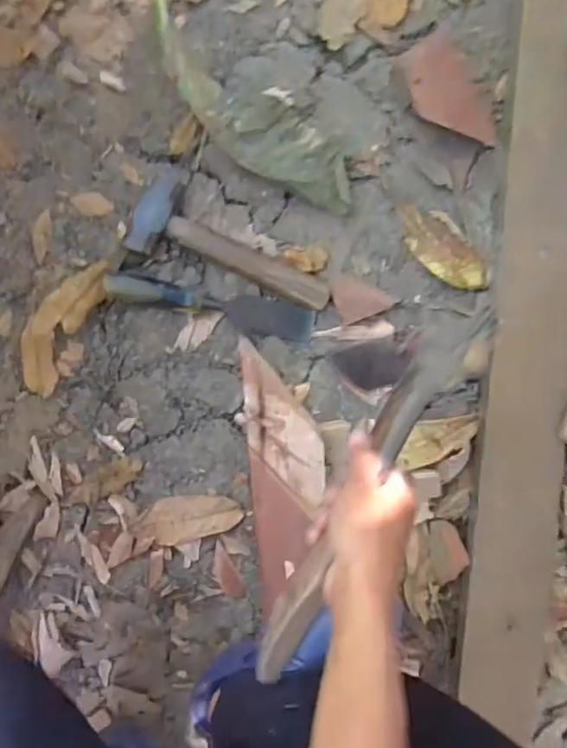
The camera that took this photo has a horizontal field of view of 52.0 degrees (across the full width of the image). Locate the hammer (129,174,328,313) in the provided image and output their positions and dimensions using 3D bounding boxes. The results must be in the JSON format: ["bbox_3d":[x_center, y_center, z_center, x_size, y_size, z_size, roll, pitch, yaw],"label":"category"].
[{"bbox_3d":[-0.053,-0.141,0.663,0.228,0.042,0.086,23,93,-3],"label":"hammer"}]

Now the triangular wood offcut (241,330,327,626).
[{"bbox_3d":[0.005,0.109,0.682,0.091,0.045,0.295,-5,94,-1],"label":"triangular wood offcut"}]

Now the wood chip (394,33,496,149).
[{"bbox_3d":[0.193,-0.316,0.657,0.094,0.024,0.132,-38,99,-26],"label":"wood chip"}]

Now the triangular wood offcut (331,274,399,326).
[{"bbox_3d":[0.090,-0.095,0.688,0.065,0.024,0.061,-21,94,0],"label":"triangular wood offcut"}]

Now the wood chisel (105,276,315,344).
[{"bbox_3d":[-0.080,-0.077,0.664,0.235,0.029,0.042,10,94,-16],"label":"wood chisel"}]

